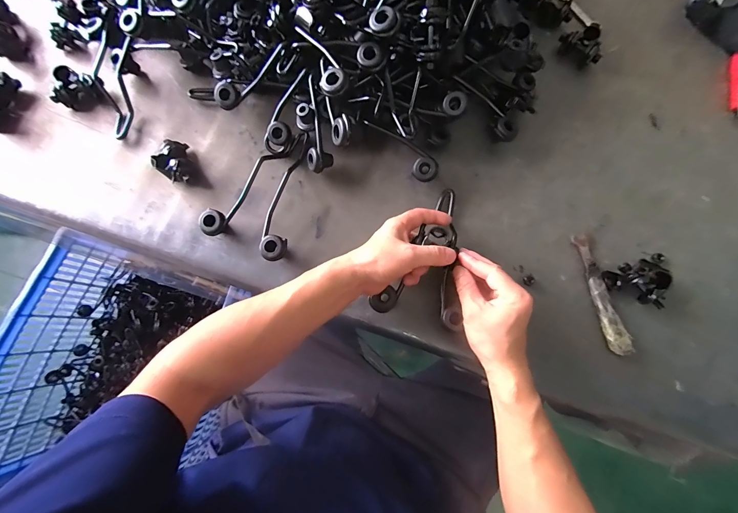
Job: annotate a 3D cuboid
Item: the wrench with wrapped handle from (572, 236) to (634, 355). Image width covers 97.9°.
[{"bbox_3d":[0.306,0.048,0.424,0.023,0.018,0.155,-10,77,-3],"label":"wrench with wrapped handle"}]

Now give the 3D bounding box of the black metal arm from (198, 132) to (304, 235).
[{"bbox_3d":[-0.161,-0.109,0.446,0.030,0.037,0.194,32,79,7],"label":"black metal arm"}]

